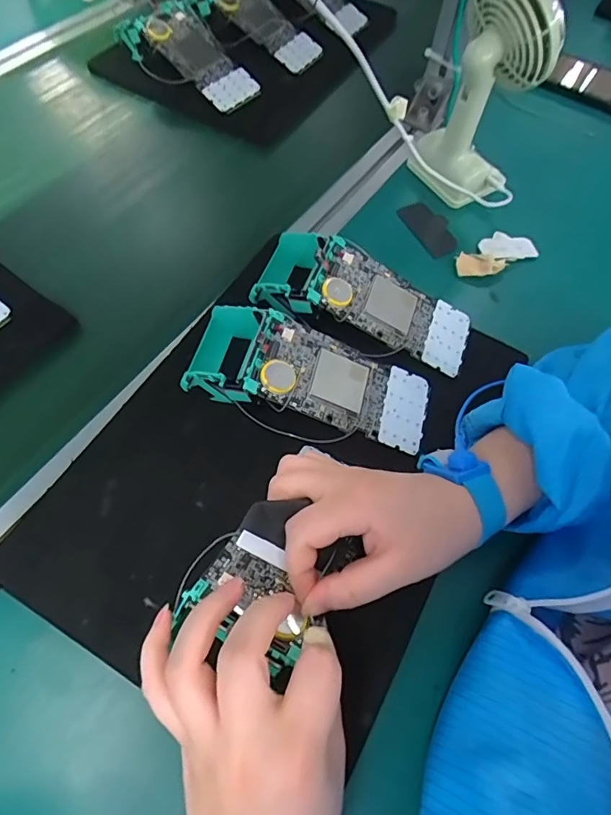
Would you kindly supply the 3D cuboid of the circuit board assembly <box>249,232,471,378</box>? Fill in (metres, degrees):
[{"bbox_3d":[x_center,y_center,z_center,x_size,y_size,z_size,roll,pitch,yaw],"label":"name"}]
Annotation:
[{"bbox_3d":[0.046,-0.087,0.401,0.182,0.059,0.069,18,64,7],"label":"circuit board assembly"}]

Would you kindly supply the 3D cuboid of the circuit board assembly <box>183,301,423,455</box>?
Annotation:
[{"bbox_3d":[0.004,-0.022,0.354,0.172,0.045,0.072,16,64,6],"label":"circuit board assembly"}]

